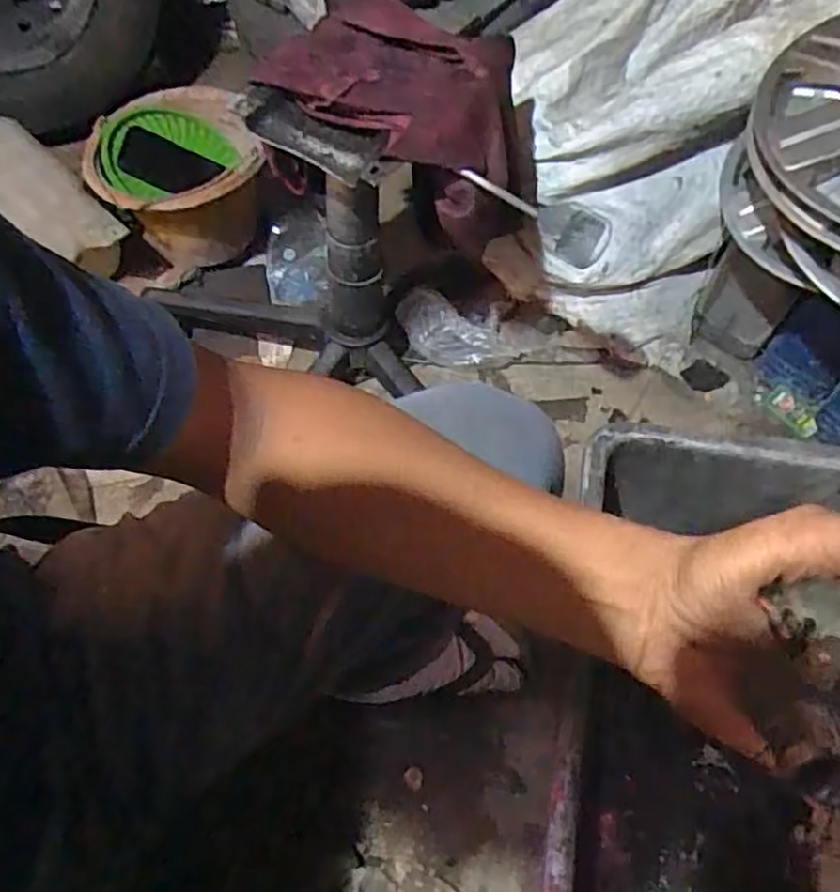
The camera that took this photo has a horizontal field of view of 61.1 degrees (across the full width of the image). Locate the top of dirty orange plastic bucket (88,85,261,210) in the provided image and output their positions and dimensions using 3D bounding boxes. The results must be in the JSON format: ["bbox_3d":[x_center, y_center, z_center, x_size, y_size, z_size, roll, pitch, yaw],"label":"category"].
[{"bbox_3d":[-0.347,-0.400,1.005,0.231,0.071,0.250,-11,61,-6],"label":"top of dirty orange plastic bucket"}]

